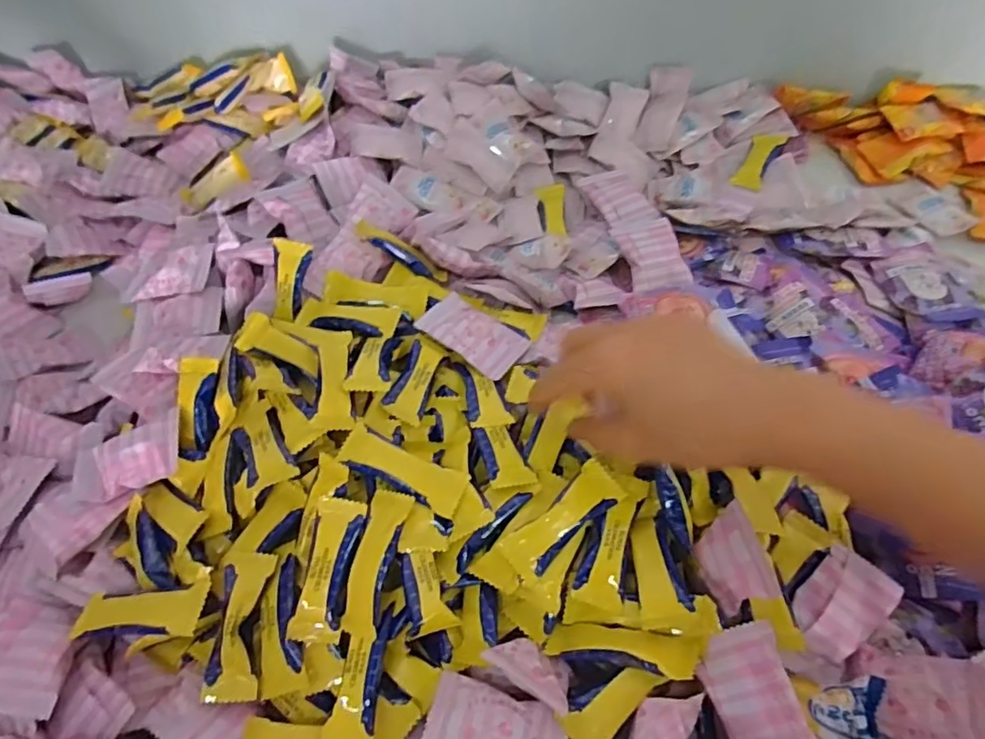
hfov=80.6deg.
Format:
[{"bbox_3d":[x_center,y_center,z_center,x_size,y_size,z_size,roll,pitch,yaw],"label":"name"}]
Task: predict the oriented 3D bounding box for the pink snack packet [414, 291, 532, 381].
[{"bbox_3d":[-0.013,-0.024,0.377,0.066,0.009,0.043,36,53,11],"label":"pink snack packet"}]

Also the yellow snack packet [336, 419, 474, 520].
[{"bbox_3d":[-0.046,0.054,0.308,0.067,0.018,0.024,21,61,16],"label":"yellow snack packet"}]

